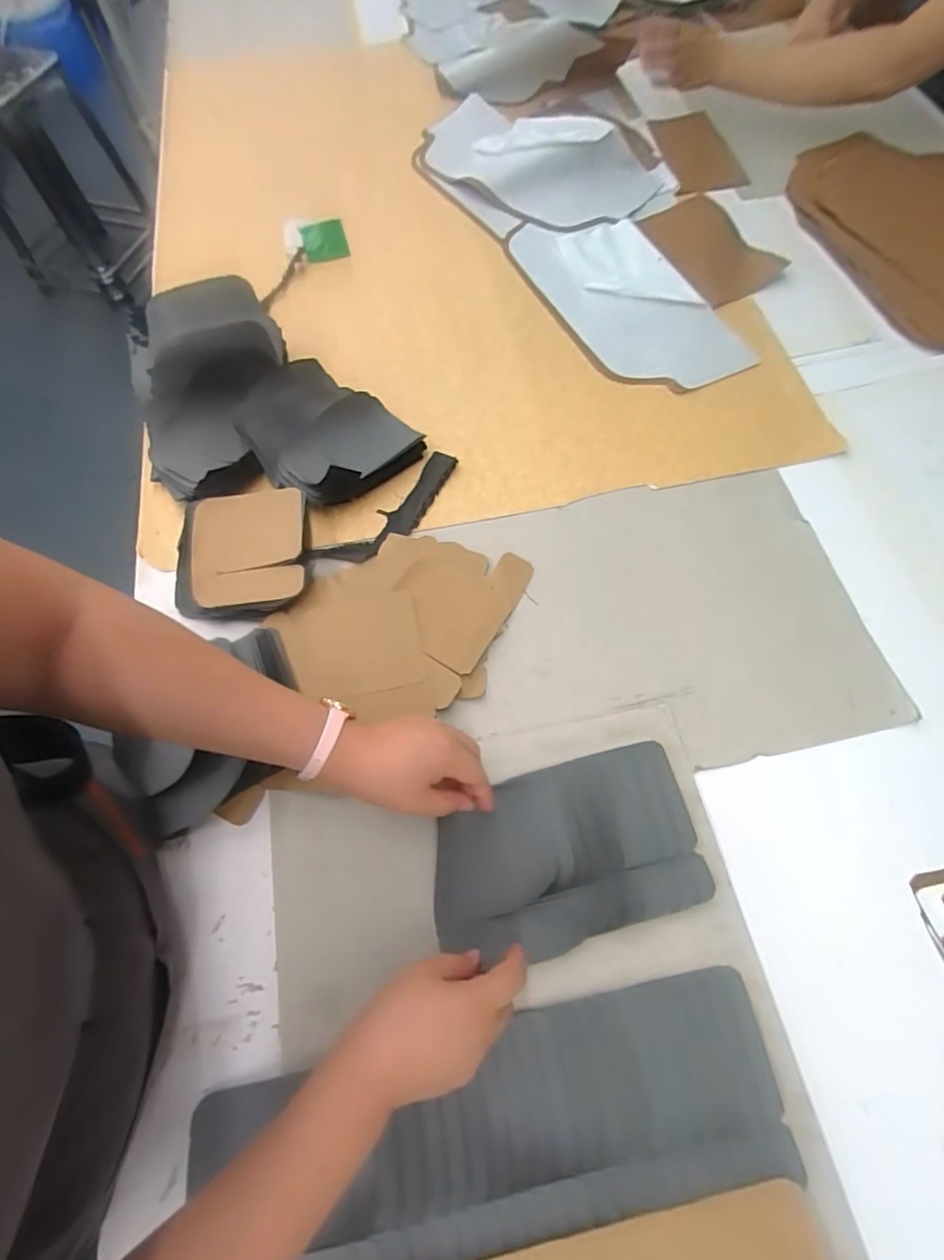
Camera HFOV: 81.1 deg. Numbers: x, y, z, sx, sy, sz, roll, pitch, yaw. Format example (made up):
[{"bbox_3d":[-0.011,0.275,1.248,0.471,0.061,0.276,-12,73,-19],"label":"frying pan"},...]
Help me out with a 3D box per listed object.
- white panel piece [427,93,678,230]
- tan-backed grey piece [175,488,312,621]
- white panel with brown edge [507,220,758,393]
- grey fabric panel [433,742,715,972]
[{"bbox_3d":[0.092,-0.705,0.822,0.368,0.053,0.208,31,70,14],"label":"white panel piece"},{"bbox_3d":[-0.230,-0.078,0.551,0.121,0.013,0.141,-7,66,-3],"label":"tan-backed grey piece"},{"bbox_3d":[0.195,-0.439,0.727,0.174,0.015,0.350,-24,68,-10],"label":"white panel with brown edge"},{"bbox_3d":[0.076,0.182,0.454,0.219,0.010,0.131,-16,66,-7],"label":"grey fabric panel"}]

